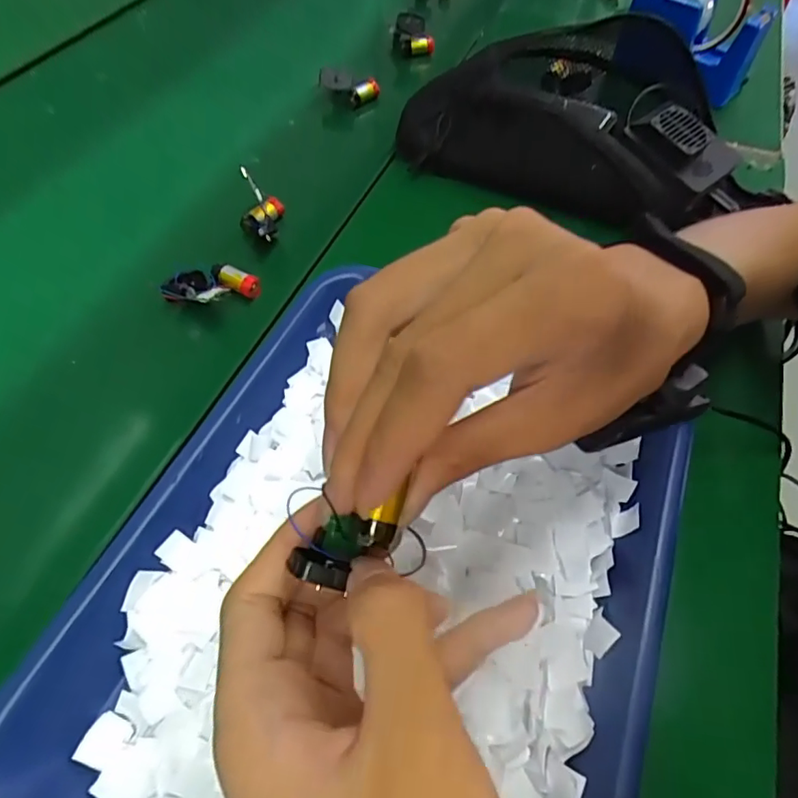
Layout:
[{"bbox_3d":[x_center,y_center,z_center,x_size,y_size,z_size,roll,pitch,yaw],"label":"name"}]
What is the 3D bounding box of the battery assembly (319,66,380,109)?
[{"bbox_3d":[-0.052,-0.317,0.530,0.066,0.028,0.012,17,58,7],"label":"battery assembly"}]

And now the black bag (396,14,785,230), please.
[{"bbox_3d":[0.159,-0.257,0.464,0.299,0.082,0.192,15,57,5],"label":"black bag"}]

